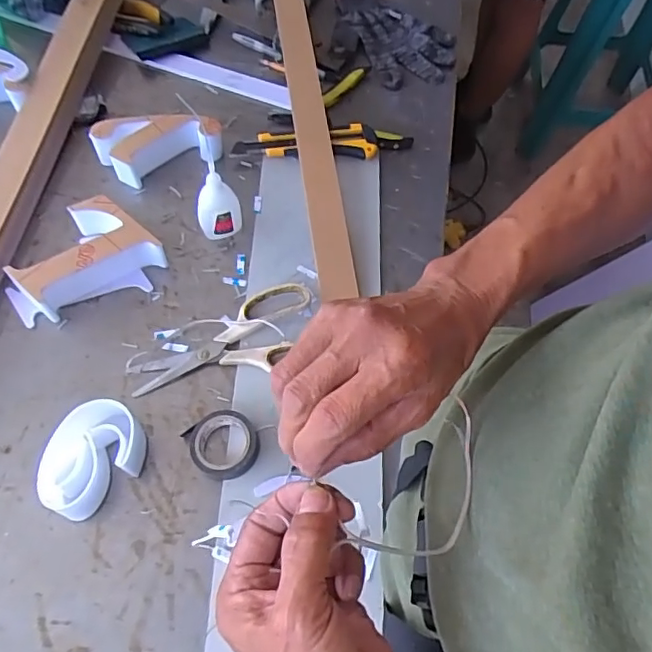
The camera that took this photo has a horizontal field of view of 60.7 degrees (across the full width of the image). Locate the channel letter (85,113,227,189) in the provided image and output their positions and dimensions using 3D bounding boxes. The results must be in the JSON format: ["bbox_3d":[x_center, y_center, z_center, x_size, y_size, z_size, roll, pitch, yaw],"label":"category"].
[{"bbox_3d":[-0.188,-0.203,0.633,0.137,0.048,0.064,-14,65,-10],"label":"channel letter"}]

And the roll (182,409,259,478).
[{"bbox_3d":[-0.090,0.104,0.491,0.059,0.026,0.058,1,63,-3],"label":"roll"}]

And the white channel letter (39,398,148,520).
[{"bbox_3d":[-0.195,0.109,0.469,0.086,0.047,0.067,-33,69,-18],"label":"white channel letter"}]

